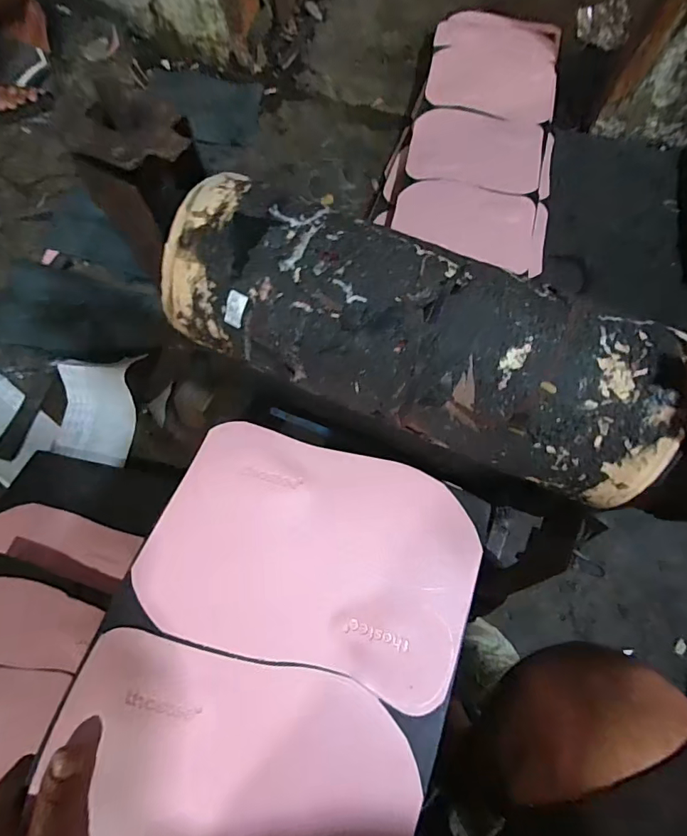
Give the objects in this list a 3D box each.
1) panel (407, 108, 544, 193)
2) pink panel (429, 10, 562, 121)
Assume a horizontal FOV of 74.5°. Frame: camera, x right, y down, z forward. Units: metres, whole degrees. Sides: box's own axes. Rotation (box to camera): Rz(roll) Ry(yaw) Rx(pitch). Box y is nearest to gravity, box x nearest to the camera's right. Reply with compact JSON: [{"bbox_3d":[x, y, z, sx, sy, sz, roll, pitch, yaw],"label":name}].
[{"bbox_3d":[0.251,-0.505,0.843,0.245,0.009,0.163,11,76,1],"label":"panel"},{"bbox_3d":[0.312,-0.736,0.931,0.250,0.050,0.329,13,73,1],"label":"pink panel"}]

